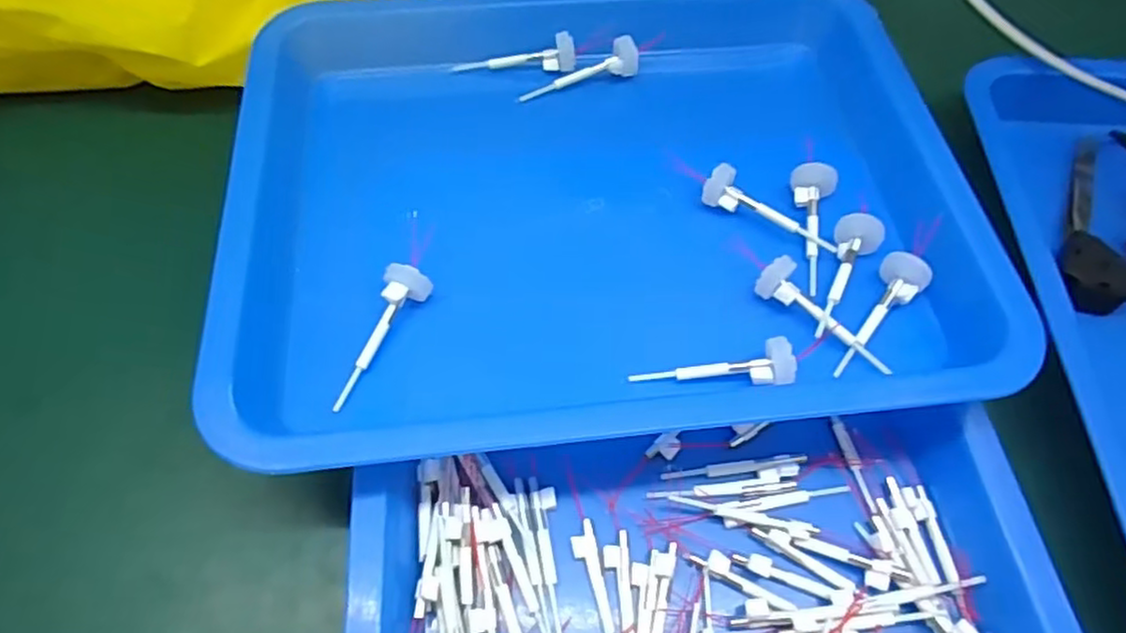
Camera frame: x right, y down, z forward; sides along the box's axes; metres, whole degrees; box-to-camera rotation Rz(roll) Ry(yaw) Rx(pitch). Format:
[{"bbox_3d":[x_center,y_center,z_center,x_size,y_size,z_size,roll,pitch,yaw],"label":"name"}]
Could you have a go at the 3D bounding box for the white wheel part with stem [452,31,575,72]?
[{"bbox_3d":[-0.027,-0.144,0.375,0.066,0.013,0.015,0,60,-2],"label":"white wheel part with stem"}]

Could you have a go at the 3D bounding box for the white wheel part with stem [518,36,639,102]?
[{"bbox_3d":[0.008,-0.134,0.371,0.067,0.012,0.017,-16,67,-4],"label":"white wheel part with stem"}]

